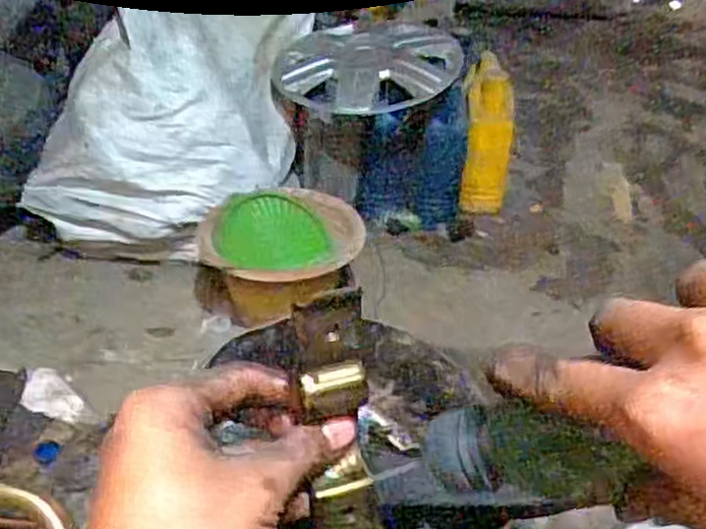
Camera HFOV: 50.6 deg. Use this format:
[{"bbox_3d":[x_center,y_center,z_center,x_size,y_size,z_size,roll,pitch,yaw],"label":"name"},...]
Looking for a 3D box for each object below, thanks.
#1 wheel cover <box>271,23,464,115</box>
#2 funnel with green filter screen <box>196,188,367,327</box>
[{"bbox_3d":[0.029,-0.389,1.421,0.349,0.059,0.319,20,48,29],"label":"wheel cover"},{"bbox_3d":[-0.114,-0.002,1.215,0.255,0.159,0.204,-20,43,-30],"label":"funnel with green filter screen"}]

